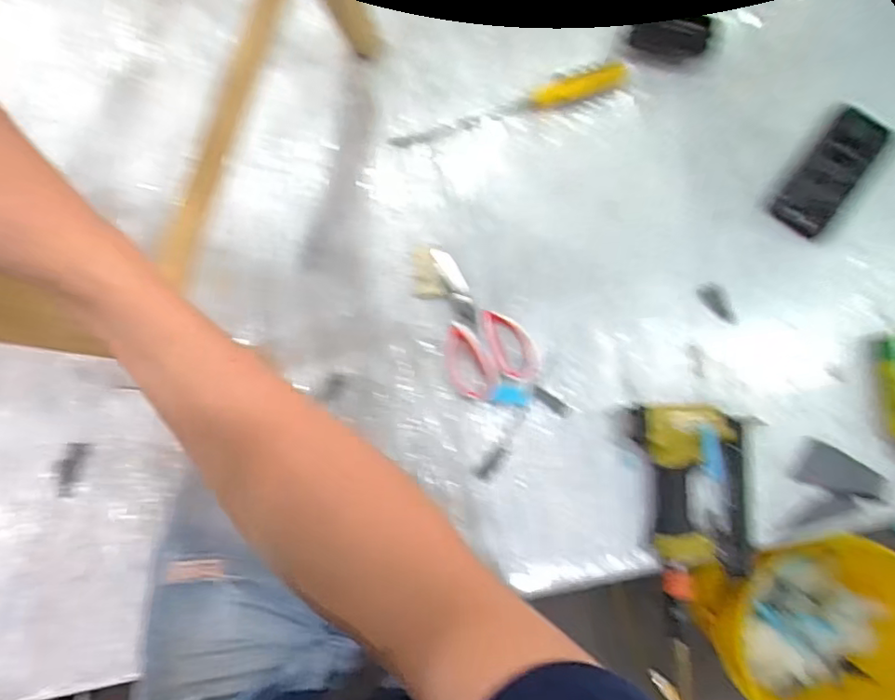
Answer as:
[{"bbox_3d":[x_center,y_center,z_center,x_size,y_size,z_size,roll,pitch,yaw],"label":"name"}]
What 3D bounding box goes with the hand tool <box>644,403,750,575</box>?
[{"bbox_3d":[0.285,0.156,0.673,0.117,0.042,0.194,-6,84,1],"label":"hand tool"}]

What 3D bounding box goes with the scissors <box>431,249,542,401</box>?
[{"bbox_3d":[0.038,-0.038,0.714,0.105,0.010,0.182,-18,84,0],"label":"scissors"}]

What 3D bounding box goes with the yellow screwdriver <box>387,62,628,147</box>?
[{"bbox_3d":[0.077,-0.302,0.736,0.299,0.025,0.022,-16,84,0],"label":"yellow screwdriver"}]

